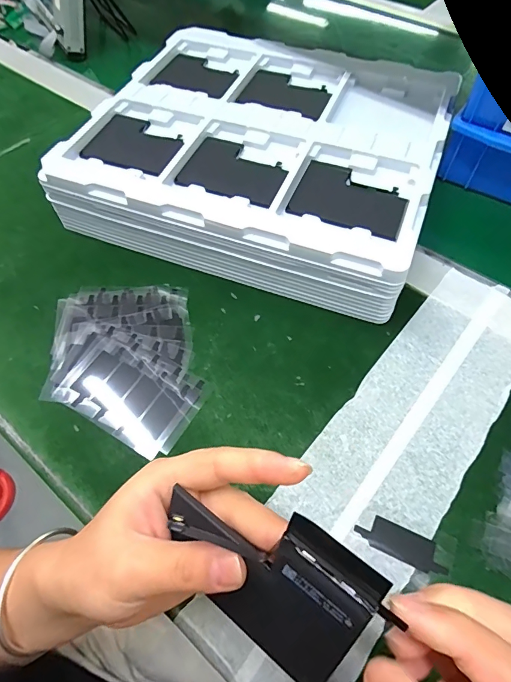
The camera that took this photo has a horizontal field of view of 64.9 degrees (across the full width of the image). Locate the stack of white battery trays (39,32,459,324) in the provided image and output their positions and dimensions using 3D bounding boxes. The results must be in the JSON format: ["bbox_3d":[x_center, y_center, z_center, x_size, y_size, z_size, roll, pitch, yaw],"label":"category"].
[{"bbox_3d":[0.009,-0.184,0.396,0.321,0.064,0.284,19,61,13],"label":"stack of white battery trays"}]

